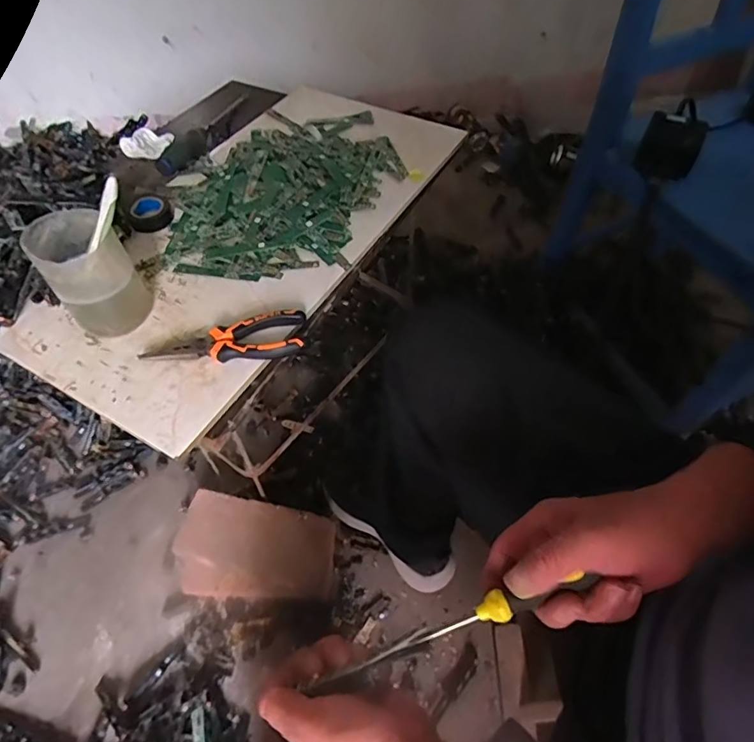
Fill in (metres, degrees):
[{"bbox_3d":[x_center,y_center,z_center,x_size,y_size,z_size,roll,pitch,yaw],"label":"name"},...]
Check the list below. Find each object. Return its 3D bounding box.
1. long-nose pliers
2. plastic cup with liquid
[{"bbox_3d":[-0.151,-0.031,0.507,0.155,0.018,0.049,-7,53,-4],"label":"long-nose pliers"},{"bbox_3d":[-0.276,-0.094,0.498,0.078,0.096,0.084,-34,60,-22],"label":"plastic cup with liquid"}]

